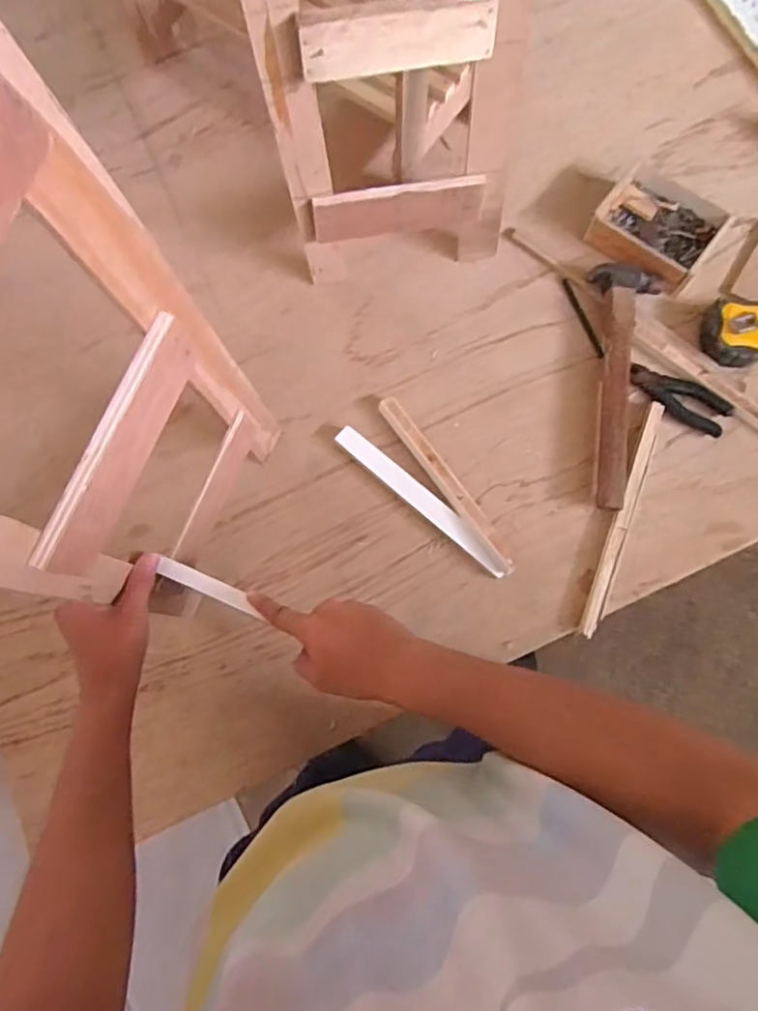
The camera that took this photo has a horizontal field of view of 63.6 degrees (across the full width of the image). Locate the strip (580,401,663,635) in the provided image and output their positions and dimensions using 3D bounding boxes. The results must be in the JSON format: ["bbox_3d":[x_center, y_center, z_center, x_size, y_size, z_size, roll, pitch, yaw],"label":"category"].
[{"bbox_3d":[0.282,0.012,0.699,0.020,0.007,0.285,20,78,5],"label":"strip"}]

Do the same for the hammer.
[{"bbox_3d":[0.287,-0.143,0.718,0.082,0.028,0.300,6,77,2],"label":"hammer"}]

